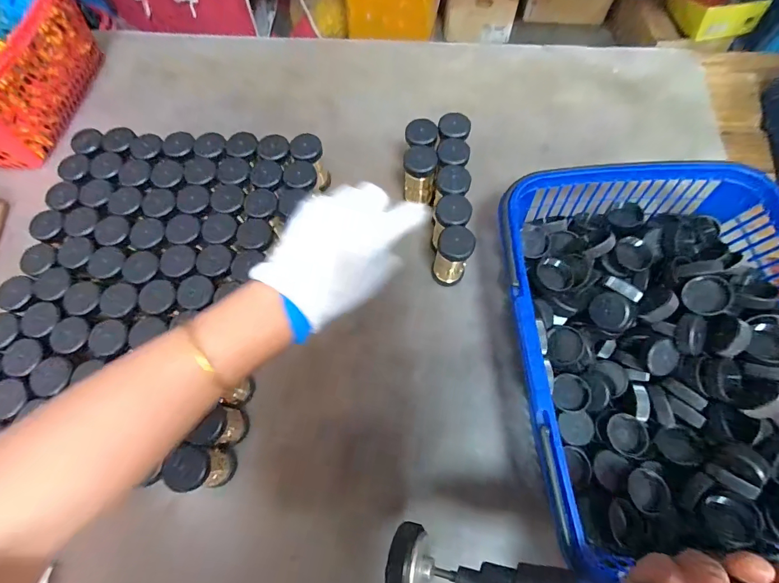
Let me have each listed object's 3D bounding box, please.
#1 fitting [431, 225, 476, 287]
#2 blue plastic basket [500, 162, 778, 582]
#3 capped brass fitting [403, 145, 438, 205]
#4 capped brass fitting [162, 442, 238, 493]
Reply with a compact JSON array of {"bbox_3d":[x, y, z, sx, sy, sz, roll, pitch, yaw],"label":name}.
[{"bbox_3d":[0.064,-0.033,0.398,0.034,0.083,0.030,20,71,8],"label":"fitting"},{"bbox_3d":[0.242,0.058,0.354,0.261,0.097,0.334,-2,69,0],"label":"blue plastic basket"},{"bbox_3d":[0.033,-0.126,0.435,0.033,0.076,0.031,7,69,3],"label":"capped brass fitting"},{"bbox_3d":[-0.159,0.149,0.330,0.034,0.060,0.035,1,69,1],"label":"capped brass fitting"}]

